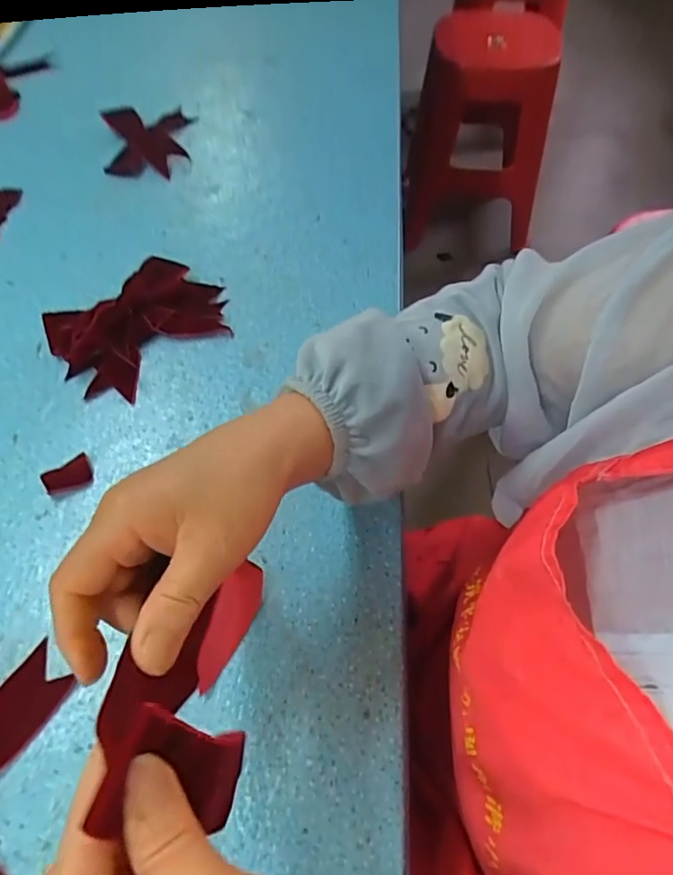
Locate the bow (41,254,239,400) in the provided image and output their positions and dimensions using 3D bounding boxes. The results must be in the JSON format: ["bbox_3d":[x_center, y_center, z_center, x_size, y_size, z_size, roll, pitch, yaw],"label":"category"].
[{"bbox_3d":[-0.173,-0.110,0.485,0.152,0.040,0.122,-30,64,-18],"label":"bow"}]

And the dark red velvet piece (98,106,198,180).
[{"bbox_3d":[-0.226,-0.361,0.648,0.104,0.035,0.143,-4,59,-4],"label":"dark red velvet piece"}]

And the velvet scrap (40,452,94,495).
[{"bbox_3d":[-0.202,0.029,0.418,0.034,0.004,0.026,-28,63,-17],"label":"velvet scrap"}]

